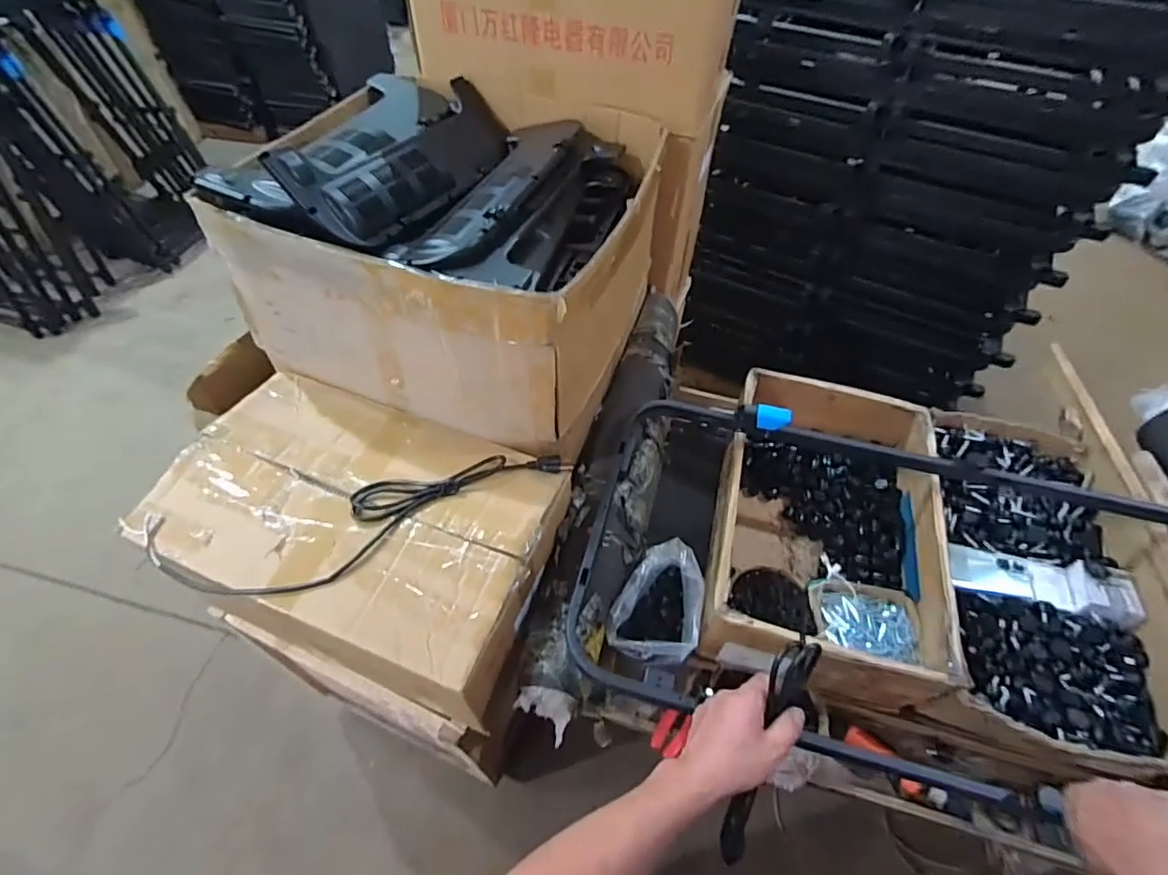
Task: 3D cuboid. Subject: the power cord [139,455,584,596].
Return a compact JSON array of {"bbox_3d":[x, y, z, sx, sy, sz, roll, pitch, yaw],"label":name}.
[{"bbox_3d":[-0.304,0.125,0.771,0.573,0.041,0.146,-10,53,-10],"label":"power cord"}]

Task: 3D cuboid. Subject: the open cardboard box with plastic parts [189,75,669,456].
[{"bbox_3d":[-0.191,-0.336,0.953,0.559,0.318,0.576,15,53,10],"label":"open cardboard box with plastic parts"}]

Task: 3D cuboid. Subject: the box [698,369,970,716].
[{"bbox_3d":[0.413,0.153,0.979,0.350,0.180,0.526,13,53,8],"label":"box"}]

